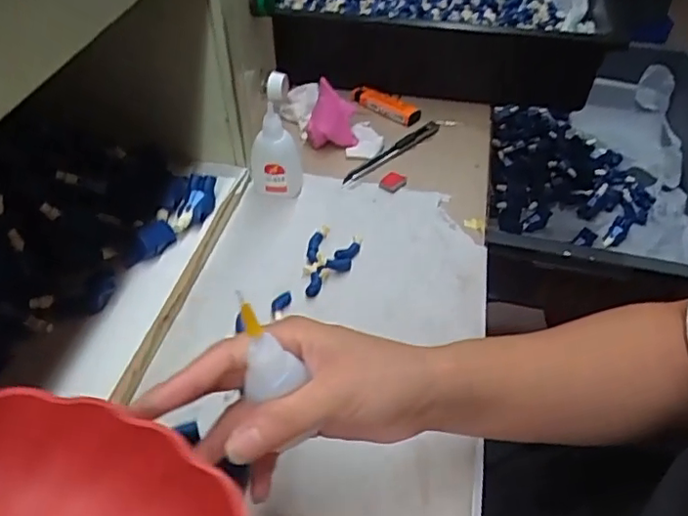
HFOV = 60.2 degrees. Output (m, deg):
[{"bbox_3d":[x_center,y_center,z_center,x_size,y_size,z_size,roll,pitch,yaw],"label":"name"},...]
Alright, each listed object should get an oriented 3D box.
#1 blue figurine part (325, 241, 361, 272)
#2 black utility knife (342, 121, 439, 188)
[{"bbox_3d":[-0.001,-0.002,0.479,0.017,0.008,0.037,16,46,15],"label":"blue figurine part"},{"bbox_3d":[0.049,-0.105,0.585,0.130,0.009,0.016,-33,53,-29],"label":"black utility knife"}]

